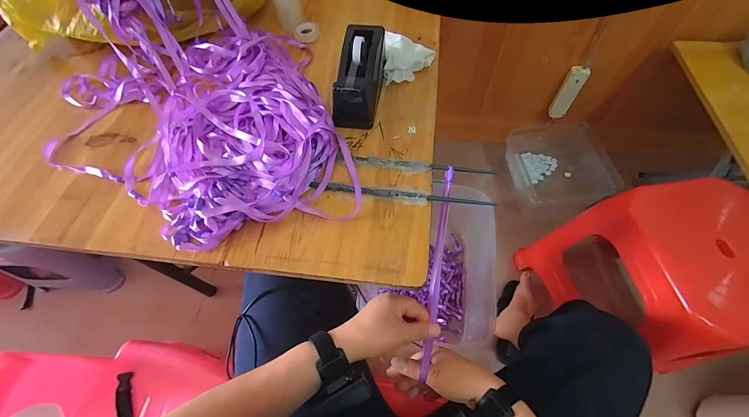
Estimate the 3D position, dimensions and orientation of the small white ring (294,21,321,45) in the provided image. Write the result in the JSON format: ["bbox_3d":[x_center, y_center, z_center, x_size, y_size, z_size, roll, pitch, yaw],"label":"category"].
[{"bbox_3d":[-0.122,-0.319,0.569,0.046,0.015,0.048,-1,61,2],"label":"small white ring"}]

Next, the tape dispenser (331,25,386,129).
[{"bbox_3d":[-0.021,-0.196,0.460,0.060,0.077,0.157,10,62,8],"label":"tape dispenser"}]

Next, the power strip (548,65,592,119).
[{"bbox_3d":[0.655,-0.391,1.069,0.061,0.194,0.032,17,63,12],"label":"power strip"}]

